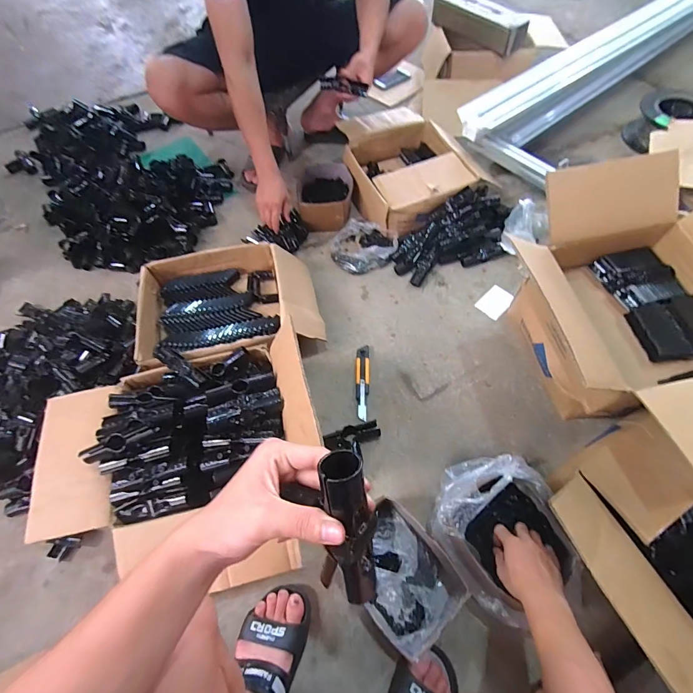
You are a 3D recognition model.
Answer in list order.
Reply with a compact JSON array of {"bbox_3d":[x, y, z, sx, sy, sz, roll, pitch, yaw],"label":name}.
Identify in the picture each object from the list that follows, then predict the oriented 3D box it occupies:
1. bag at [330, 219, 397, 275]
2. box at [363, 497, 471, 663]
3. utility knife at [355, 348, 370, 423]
[{"bbox_3d":[0.045,-0.287,1.057,0.186,0.053,0.155,14,64,11],"label":"bag"},{"bbox_3d":[0.092,0.399,0.644,0.151,0.103,0.193,-38,66,-16],"label":"box"},{"bbox_3d":[0.039,0.085,0.870,0.033,0.011,0.187,0,62,3],"label":"utility knife"}]

